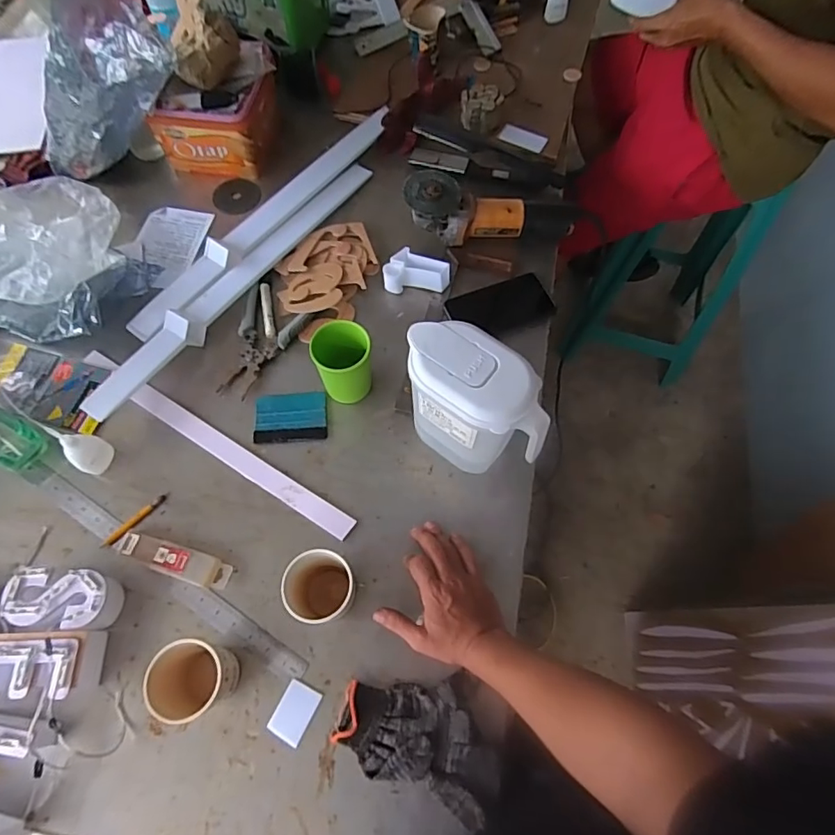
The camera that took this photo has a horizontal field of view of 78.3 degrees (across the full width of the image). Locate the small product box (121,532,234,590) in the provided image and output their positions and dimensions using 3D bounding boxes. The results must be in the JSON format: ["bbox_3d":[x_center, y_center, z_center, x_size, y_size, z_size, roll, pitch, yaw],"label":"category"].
[{"bbox_3d":[-0.292,0.172,0.618,0.136,0.016,0.036,14,66,7],"label":"small product box"}]

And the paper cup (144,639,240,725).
[{"bbox_3d":[-0.227,0.272,0.533,0.072,0.079,0.070,1,67,-1],"label":"paper cup"}]

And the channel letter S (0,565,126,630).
[{"bbox_3d":[-0.402,0.207,0.583,0.116,0.045,0.065,3,65,2],"label":"channel letter S"}]

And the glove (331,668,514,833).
[{"bbox_3d":[0.008,0.329,0.542,0.173,0.027,0.118,21,67,10],"label":"glove"}]

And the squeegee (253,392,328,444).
[{"bbox_3d":[-0.173,0.000,0.705,0.094,0.010,0.073,-6,65,-2],"label":"squeegee"}]

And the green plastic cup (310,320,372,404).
[{"bbox_3d":[-0.094,-0.068,0.678,0.076,0.102,0.070,-16,66,-7],"label":"green plastic cup"}]

